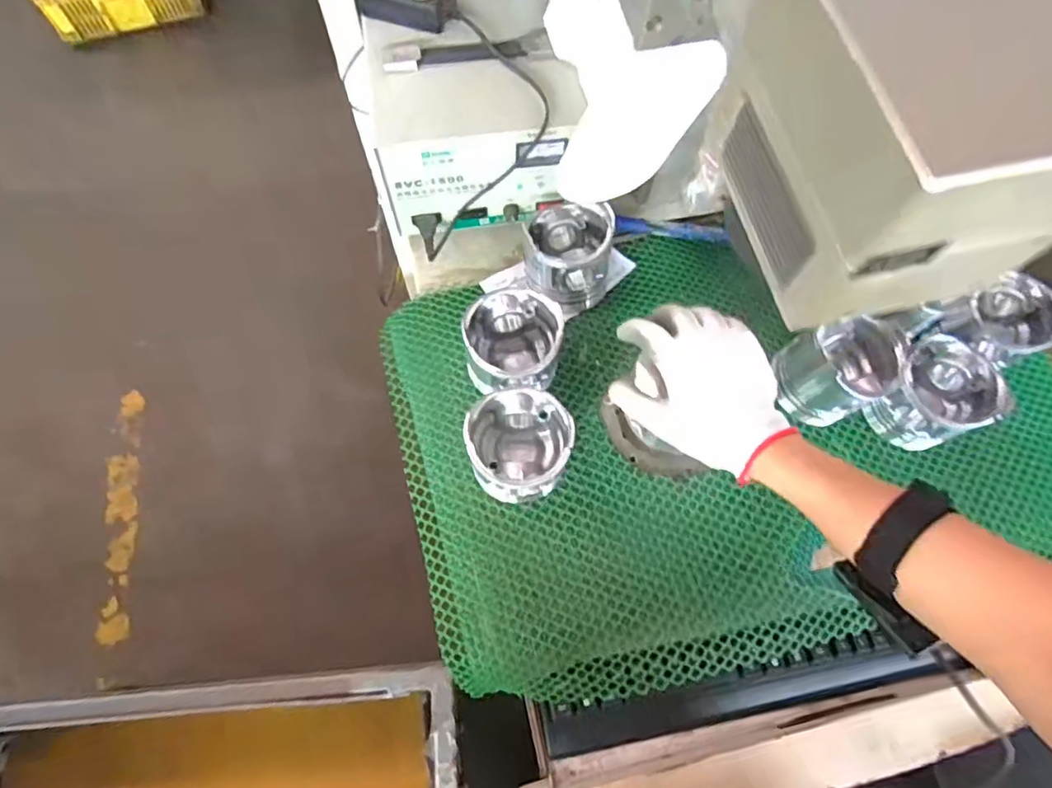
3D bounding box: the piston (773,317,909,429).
[{"bbox_3d":[0.302,-0.025,0.578,0.098,0.075,0.084,-25,72,-12],"label":"piston"}]

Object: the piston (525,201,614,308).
[{"bbox_3d":[0.044,-0.147,0.626,0.090,0.075,0.098,1,69,-2],"label":"piston"}]

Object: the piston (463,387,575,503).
[{"bbox_3d":[-0.009,0.047,0.538,0.082,0.086,0.086,1,69,-2],"label":"piston"}]

